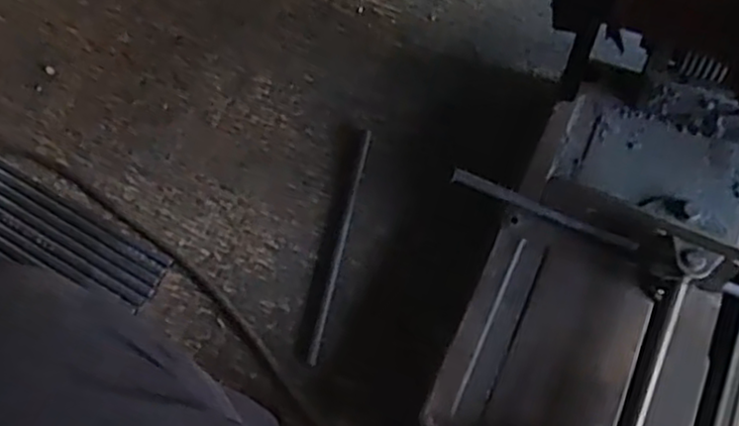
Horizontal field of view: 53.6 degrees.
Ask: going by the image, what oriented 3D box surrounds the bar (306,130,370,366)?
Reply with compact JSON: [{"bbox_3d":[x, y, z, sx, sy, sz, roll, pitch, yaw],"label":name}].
[{"bbox_3d":[-0.031,0.028,0.774,0.011,0.009,0.268,10,64,7],"label":"bar"}]

